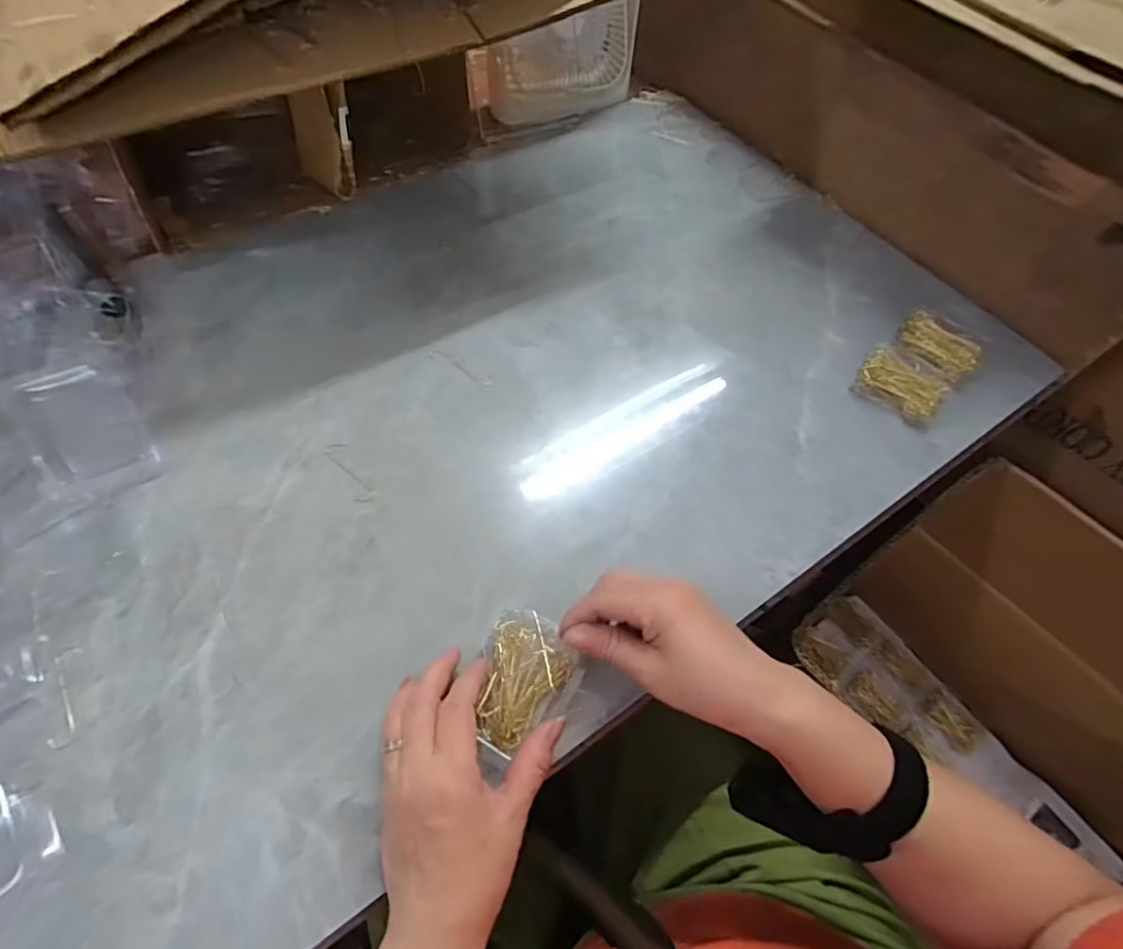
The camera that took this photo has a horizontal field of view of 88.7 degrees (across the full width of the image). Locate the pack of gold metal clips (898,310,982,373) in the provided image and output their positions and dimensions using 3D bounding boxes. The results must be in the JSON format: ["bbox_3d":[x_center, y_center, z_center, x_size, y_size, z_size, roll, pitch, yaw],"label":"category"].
[{"bbox_3d":[0.357,-0.126,0.541,0.039,0.019,0.071,-37,67,-23],"label":"pack of gold metal clips"}]

